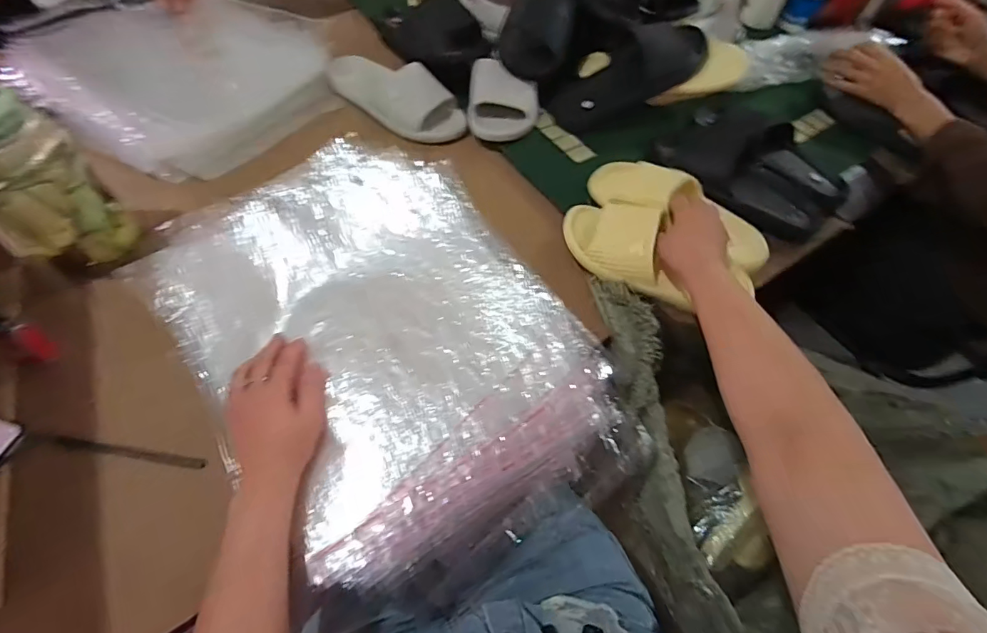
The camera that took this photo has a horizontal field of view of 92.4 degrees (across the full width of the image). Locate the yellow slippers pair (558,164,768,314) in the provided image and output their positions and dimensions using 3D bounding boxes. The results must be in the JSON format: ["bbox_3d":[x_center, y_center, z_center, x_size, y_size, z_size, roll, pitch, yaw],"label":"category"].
[{"bbox_3d":[0.229,-0.117,0.611,0.248,0.062,0.189,25,61,10],"label":"yellow slippers pair"}]

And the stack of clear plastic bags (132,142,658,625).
[{"bbox_3d":[-0.115,0.029,0.542,0.375,0.094,0.501,-31,69,-18],"label":"stack of clear plastic bags"}]

